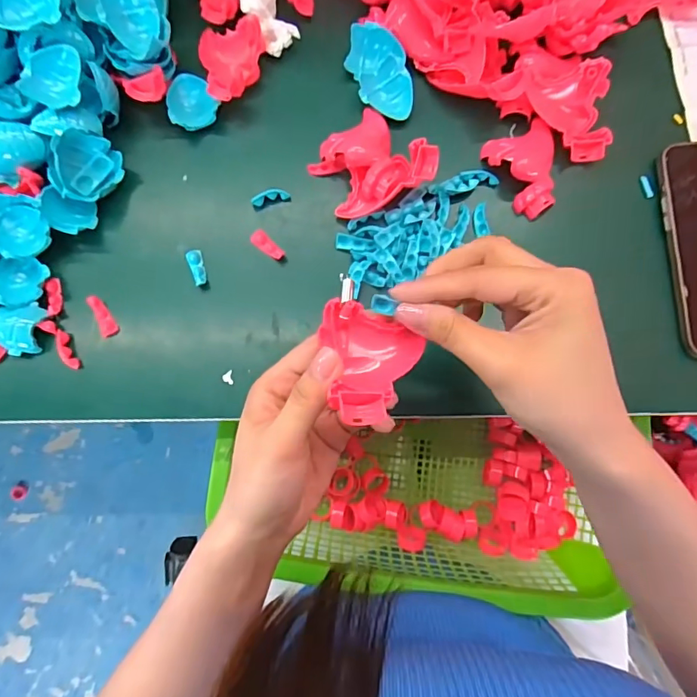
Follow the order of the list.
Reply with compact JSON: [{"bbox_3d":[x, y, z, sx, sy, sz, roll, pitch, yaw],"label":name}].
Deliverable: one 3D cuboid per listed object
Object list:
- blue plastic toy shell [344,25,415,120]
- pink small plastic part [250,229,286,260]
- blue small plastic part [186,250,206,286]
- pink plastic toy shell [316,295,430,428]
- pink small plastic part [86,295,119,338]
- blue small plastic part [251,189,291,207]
[{"bbox_3d":[0.024,-0.211,0.360,0.042,0.014,0.072,-12,81,-2],"label":"blue plastic toy shell"},{"bbox_3d":[-0.060,-0.076,0.348,0.029,0.007,0.012,42,83,7],"label":"pink small plastic part"},{"bbox_3d":[-0.111,-0.059,0.346,0.010,0.006,0.027,-17,81,-3],"label":"blue small plastic part"},{"bbox_3d":[0.008,0.008,0.236,0.052,0.043,0.057,17,81,3],"label":"pink plastic toy shell"},{"bbox_3d":[-0.178,-0.023,0.339,0.012,0.004,0.032,-27,95,-4],"label":"pink small plastic part"},{"bbox_3d":[-0.059,-0.115,0.356,0.029,0.006,0.010,-13,81,-2],"label":"blue small plastic part"}]

